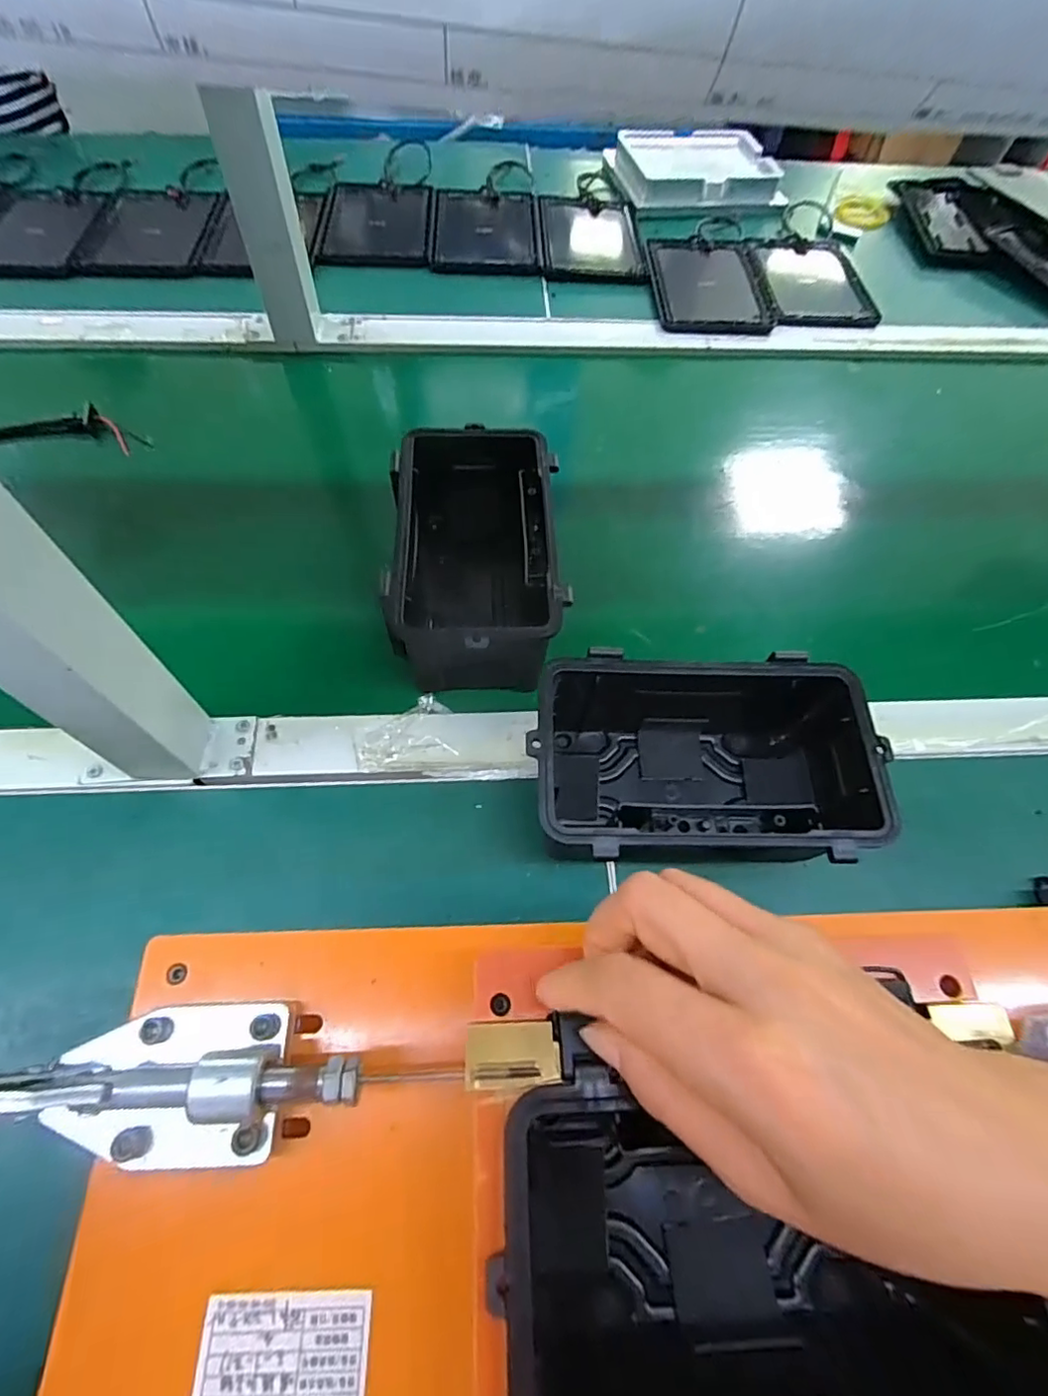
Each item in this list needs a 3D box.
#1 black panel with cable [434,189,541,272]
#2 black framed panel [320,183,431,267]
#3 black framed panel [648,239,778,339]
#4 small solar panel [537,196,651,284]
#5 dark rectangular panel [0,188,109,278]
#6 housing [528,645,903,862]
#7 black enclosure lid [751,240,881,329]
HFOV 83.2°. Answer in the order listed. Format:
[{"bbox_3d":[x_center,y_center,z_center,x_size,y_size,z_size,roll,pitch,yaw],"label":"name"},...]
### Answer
[{"bbox_3d":[-0.043,-0.534,0.667,0.115,0.007,0.161,-1,63,-3],"label":"black panel with cable"},{"bbox_3d":[-0.162,-0.532,0.660,0.114,0.008,0.184,-1,63,-4],"label":"black framed panel"},{"bbox_3d":[0.196,-0.448,0.636,0.118,0.011,0.167,-3,63,-4],"label":"black framed panel"},{"bbox_3d":[0.076,-0.523,0.673,0.114,0.017,0.172,1,63,-2],"label":"small solar panel"},{"bbox_3d":[-0.531,-0.509,0.637,0.115,0.009,0.162,1,63,-2],"label":"dark rectangular panel"},{"bbox_3d":[0.093,0.042,0.335,0.180,0.086,0.111,1,63,-2],"label":"housing"},{"bbox_3d":[0.315,-0.462,0.648,0.119,0.009,0.164,-1,63,-3],"label":"black enclosure lid"}]

